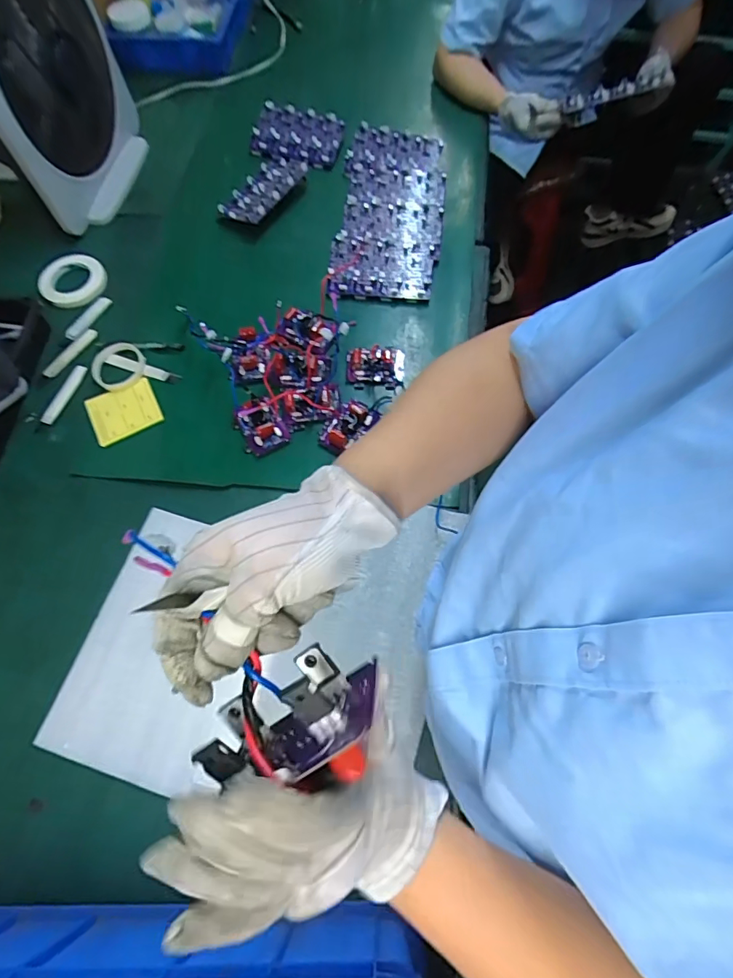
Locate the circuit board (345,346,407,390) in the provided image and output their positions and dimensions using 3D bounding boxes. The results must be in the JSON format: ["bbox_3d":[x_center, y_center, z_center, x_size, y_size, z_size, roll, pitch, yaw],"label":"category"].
[{"bbox_3d":[0.015,-0.208,0.827,0.096,0.028,0.076,3,67,3],"label":"circuit board"}]

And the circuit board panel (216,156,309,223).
[{"bbox_3d":[-0.206,-0.618,1.007,0.123,0.016,0.196,26,71,26],"label":"circuit board panel"}]

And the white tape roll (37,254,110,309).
[{"bbox_3d":[-0.563,-0.402,0.937,0.121,0.017,0.121,-1,67,1],"label":"white tape roll"}]

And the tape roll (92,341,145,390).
[{"bbox_3d":[-0.430,-0.213,0.852,0.090,0.016,0.087,-1,67,1],"label":"tape roll"}]

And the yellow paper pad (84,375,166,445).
[{"bbox_3d":[-0.409,-0.132,0.828,0.109,0.009,0.103,-27,69,-9],"label":"yellow paper pad"}]

